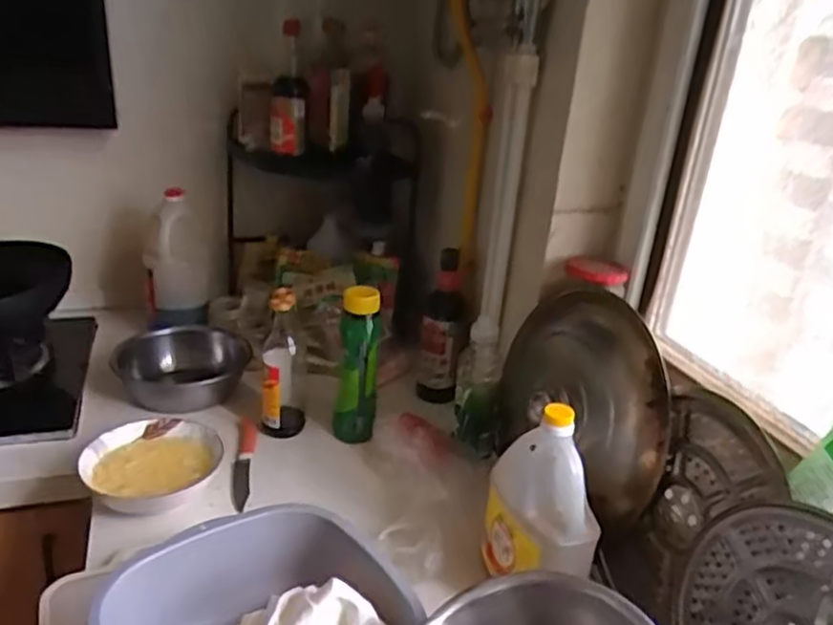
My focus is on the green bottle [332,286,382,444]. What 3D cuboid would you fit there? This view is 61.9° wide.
[{"bbox_3d":[-0.090,0.078,1.072,0.062,0.246,0.068,3,23,-6],"label":"green bottle"}]

